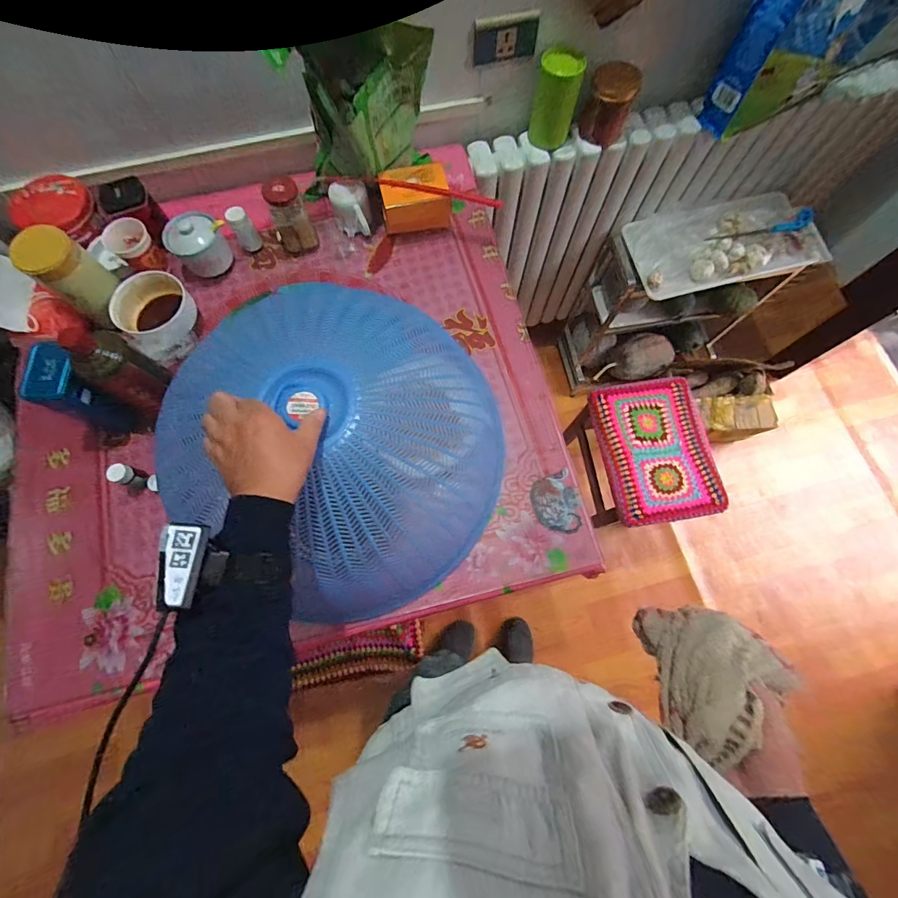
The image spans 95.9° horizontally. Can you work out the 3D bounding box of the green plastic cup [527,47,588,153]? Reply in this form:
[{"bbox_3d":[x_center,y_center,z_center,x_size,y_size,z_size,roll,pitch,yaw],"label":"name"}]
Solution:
[{"bbox_3d":[0.214,-0.703,0.819,0.087,0.139,0.066,18,75,5],"label":"green plastic cup"}]

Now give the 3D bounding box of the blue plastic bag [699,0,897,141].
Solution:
[{"bbox_3d":[0.674,-0.802,0.735,0.238,0.327,0.198,-37,77,-10],"label":"blue plastic bag"}]

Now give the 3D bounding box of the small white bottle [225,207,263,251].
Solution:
[{"bbox_3d":[-0.379,-0.407,0.748,0.036,0.083,0.031,-30,76,-8],"label":"small white bottle"}]

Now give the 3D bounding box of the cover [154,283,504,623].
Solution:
[{"bbox_3d":[-0.142,-0.011,0.580,0.443,0.174,0.431,33,76,9],"label":"cover"}]

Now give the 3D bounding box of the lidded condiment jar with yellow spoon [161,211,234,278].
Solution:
[{"bbox_3d":[-0.453,-0.372,0.736,0.084,0.083,0.089,29,76,8],"label":"lidded condiment jar with yellow spoon"}]

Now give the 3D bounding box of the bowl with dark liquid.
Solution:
[{"bbox_3d":[-0.502,-0.234,0.703,0.138,0.062,0.122,41,78,11],"label":"bowl with dark liquid"}]

